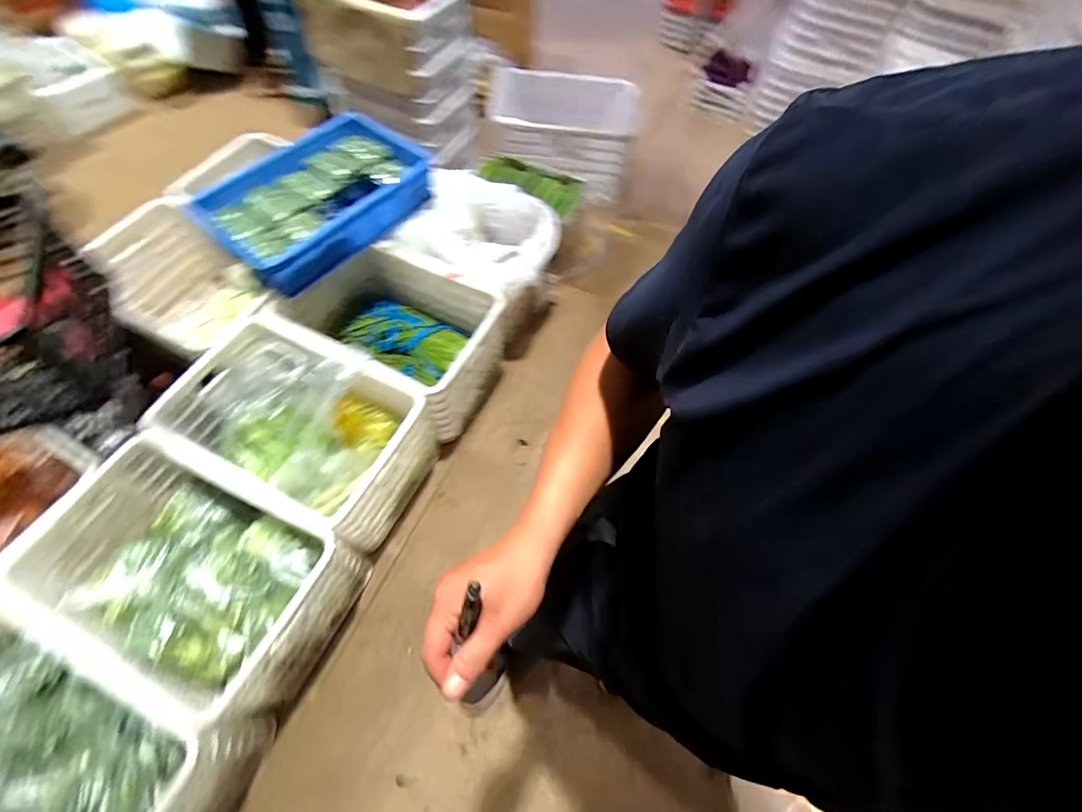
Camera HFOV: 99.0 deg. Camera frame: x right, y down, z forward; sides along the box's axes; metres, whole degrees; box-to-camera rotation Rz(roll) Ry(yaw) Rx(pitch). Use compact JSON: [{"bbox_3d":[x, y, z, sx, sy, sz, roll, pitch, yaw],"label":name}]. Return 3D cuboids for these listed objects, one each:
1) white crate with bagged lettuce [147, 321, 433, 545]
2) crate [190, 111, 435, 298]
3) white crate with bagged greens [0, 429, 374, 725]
[{"bbox_3d":[-0.659,0.079,1.314,0.609,0.334,0.420,25,64,10],"label":"white crate with bagged lettuce"},{"bbox_3d":[-0.677,-0.638,1.460,0.378,0.179,0.642,39,67,16],"label":"crate"},{"bbox_3d":[-0.827,0.396,1.137,0.636,0.342,0.416,25,64,10],"label":"white crate with bagged greens"}]

